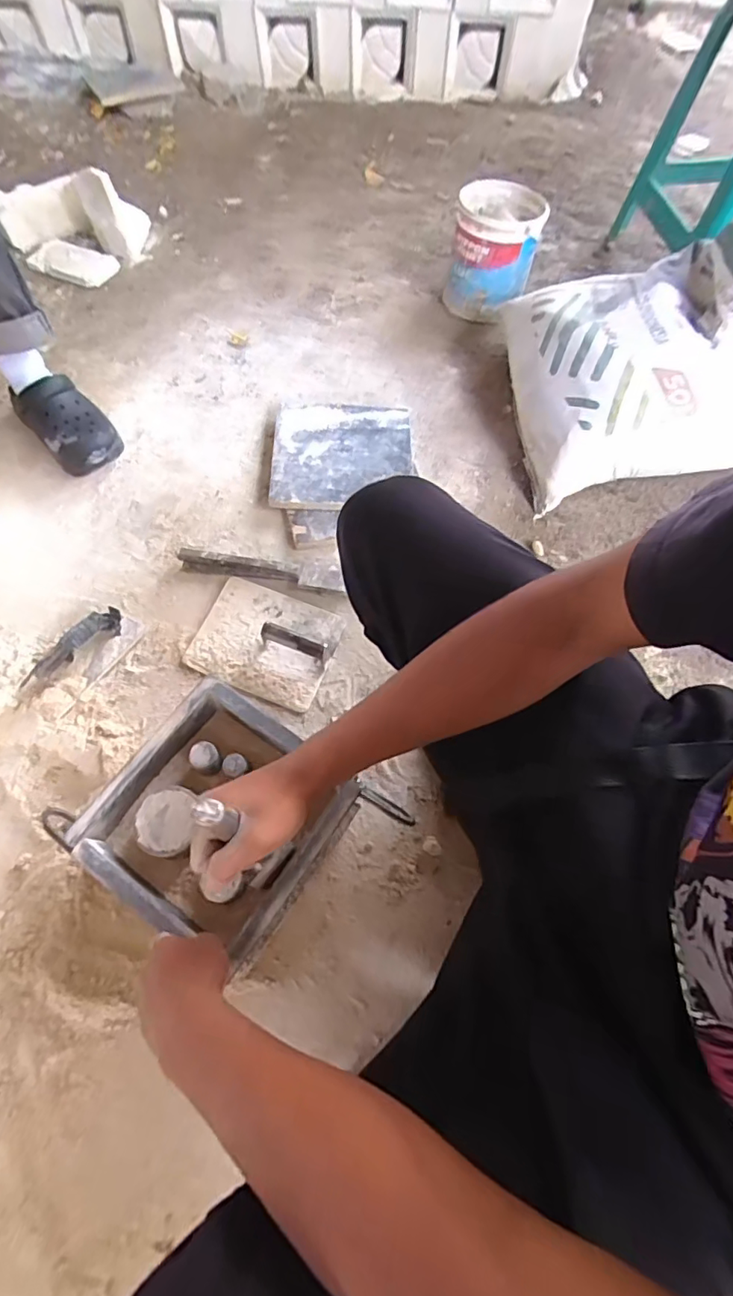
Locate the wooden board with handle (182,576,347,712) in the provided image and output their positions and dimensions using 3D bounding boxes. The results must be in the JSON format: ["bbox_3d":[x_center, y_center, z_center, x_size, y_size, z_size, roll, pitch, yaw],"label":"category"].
[{"bbox_3d":[-0.153,-0.022,0.795,0.205,0.052,0.165,20,66,6],"label":"wooden board with handle"}]

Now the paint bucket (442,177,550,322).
[{"bbox_3d":[0.268,-0.842,1.126,0.175,0.181,0.200,19,66,6],"label":"paint bucket"}]

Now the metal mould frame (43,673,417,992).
[{"bbox_3d":[-0.172,0.202,0.642,0.342,0.119,0.244,32,68,11],"label":"metal mould frame"}]

